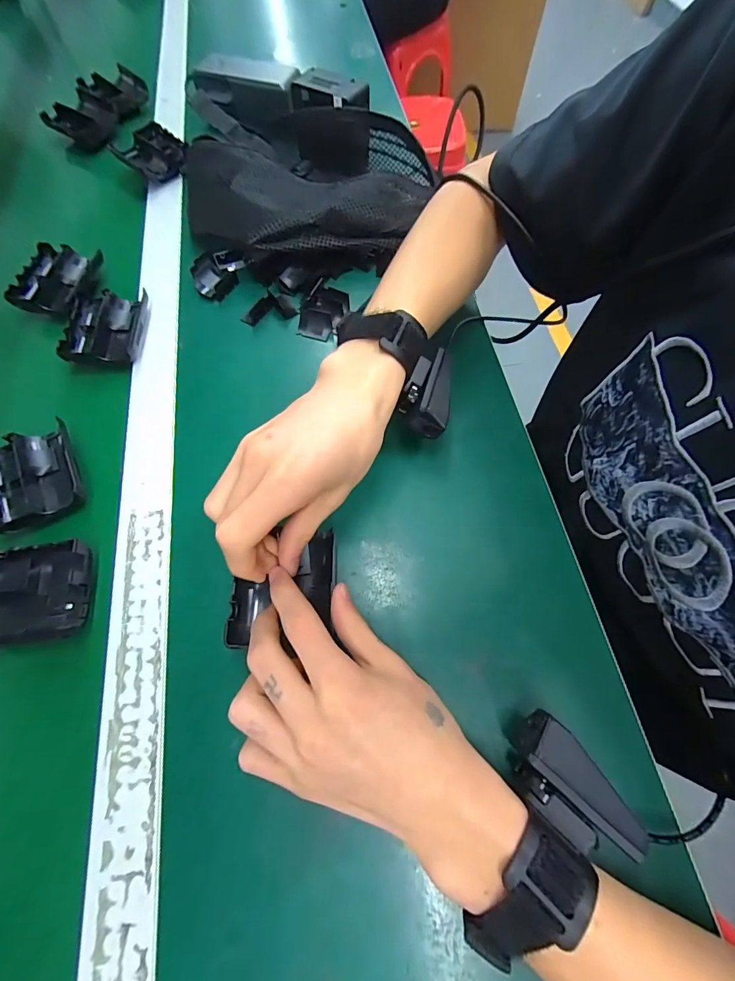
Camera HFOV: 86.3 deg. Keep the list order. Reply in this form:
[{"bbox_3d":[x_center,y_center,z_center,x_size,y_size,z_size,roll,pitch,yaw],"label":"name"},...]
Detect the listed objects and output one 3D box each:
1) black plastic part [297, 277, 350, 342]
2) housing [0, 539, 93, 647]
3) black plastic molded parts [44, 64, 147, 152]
[{"bbox_3d":[-0.044,-0.173,0.379,0.038,0.018,0.052,30,71,13],"label":"black plastic part"},{"bbox_3d":[-0.237,0.074,0.275,0.079,0.024,0.066,-7,67,-2],"label":"housing"},{"bbox_3d":[-0.369,-0.520,0.531,0.090,0.030,0.150,16,68,8],"label":"black plastic molded parts"}]

